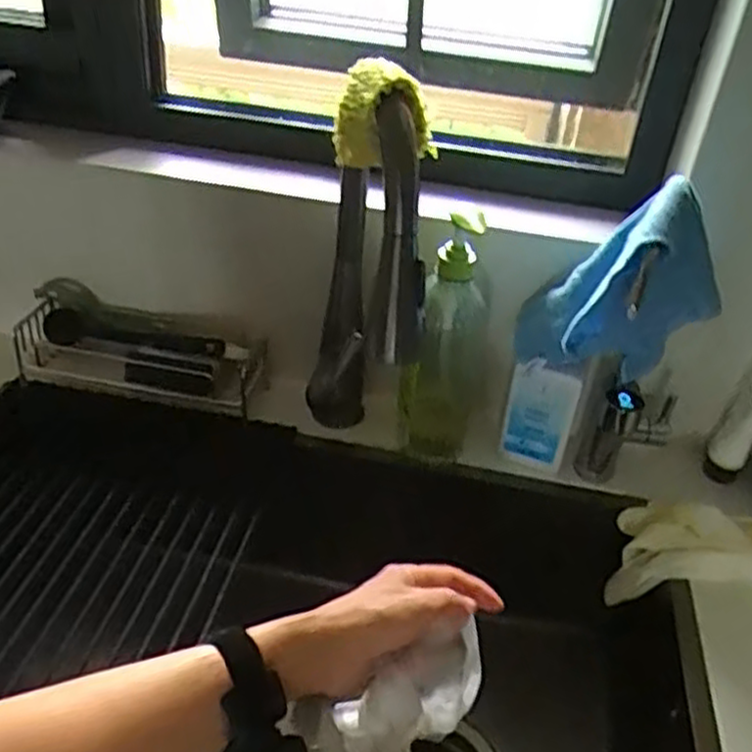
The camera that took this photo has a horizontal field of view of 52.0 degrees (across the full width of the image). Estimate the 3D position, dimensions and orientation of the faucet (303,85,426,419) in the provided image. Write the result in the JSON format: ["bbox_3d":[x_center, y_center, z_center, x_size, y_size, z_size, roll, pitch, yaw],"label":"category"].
[{"bbox_3d":[-0.009,-0.066,0.688,0.084,0.353,0.224,2,35,-7],"label":"faucet"}]

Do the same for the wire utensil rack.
[{"bbox_3d":[-0.263,-0.024,0.859,0.271,0.068,0.094,14,35,9],"label":"wire utensil rack"}]

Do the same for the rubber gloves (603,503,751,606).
[{"bbox_3d":[0.350,0.198,0.740,0.238,0.090,0.085,19,37,17],"label":"rubber gloves"}]

